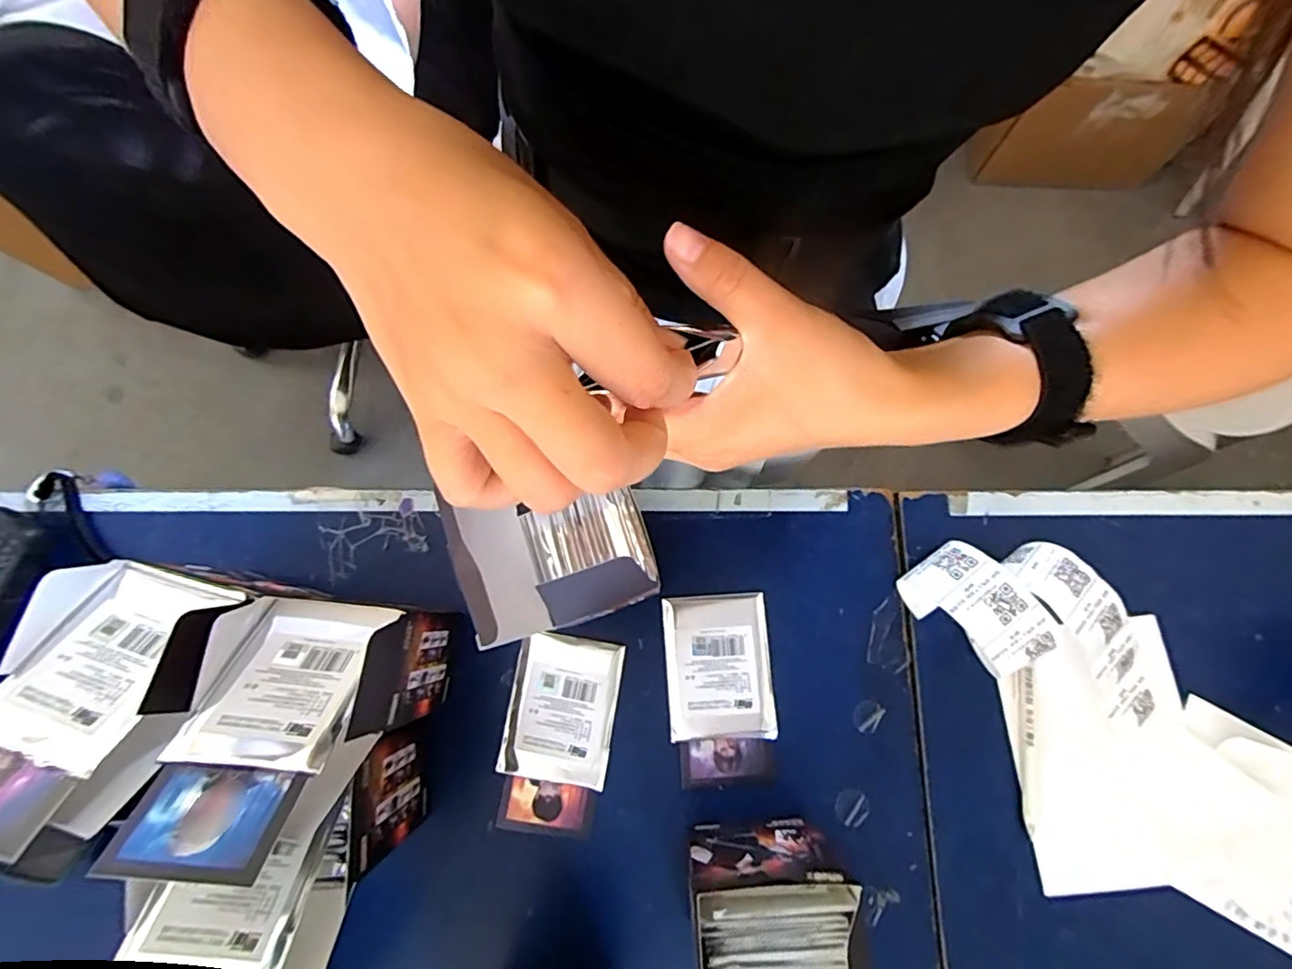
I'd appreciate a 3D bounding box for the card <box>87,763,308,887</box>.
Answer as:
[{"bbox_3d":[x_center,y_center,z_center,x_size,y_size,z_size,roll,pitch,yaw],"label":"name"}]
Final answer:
[{"bbox_3d":[-0.203,0.154,0.259,0.069,0.004,0.046,5,38,-1],"label":"card"}]

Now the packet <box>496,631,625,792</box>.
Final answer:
[{"bbox_3d":[-0.064,0.169,0.429,0.079,0.006,0.102,8,79,3],"label":"packet"}]

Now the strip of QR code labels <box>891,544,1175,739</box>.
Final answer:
[{"bbox_3d":[0.294,0.106,0.406,0.210,0.060,0.100,28,80,7],"label":"strip of QR code labels"}]

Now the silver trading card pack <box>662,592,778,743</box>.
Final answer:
[{"bbox_3d":[0.055,0.139,0.435,0.079,0.004,0.103,-3,78,1],"label":"silver trading card pack"}]

